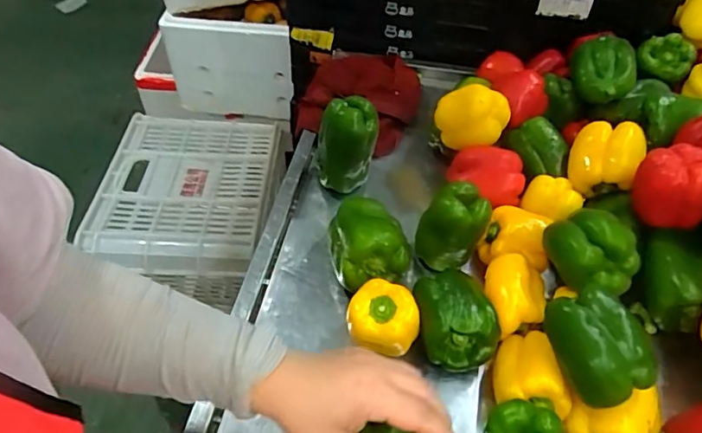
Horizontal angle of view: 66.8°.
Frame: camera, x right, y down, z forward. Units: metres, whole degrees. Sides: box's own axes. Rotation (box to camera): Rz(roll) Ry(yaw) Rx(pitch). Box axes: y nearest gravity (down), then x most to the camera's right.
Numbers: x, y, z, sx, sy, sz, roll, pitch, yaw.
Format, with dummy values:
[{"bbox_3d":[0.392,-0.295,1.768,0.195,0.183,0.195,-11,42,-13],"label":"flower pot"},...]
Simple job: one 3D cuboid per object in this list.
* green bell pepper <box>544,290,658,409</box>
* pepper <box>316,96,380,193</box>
[{"bbox_3d":[0.225,0.118,0.487,0.068,0.063,0.097,-20,53,-18],"label":"green bell pepper"},{"bbox_3d":[-0.005,-0.090,0.705,0.080,0.113,0.072,-1,50,-3],"label":"pepper"}]

